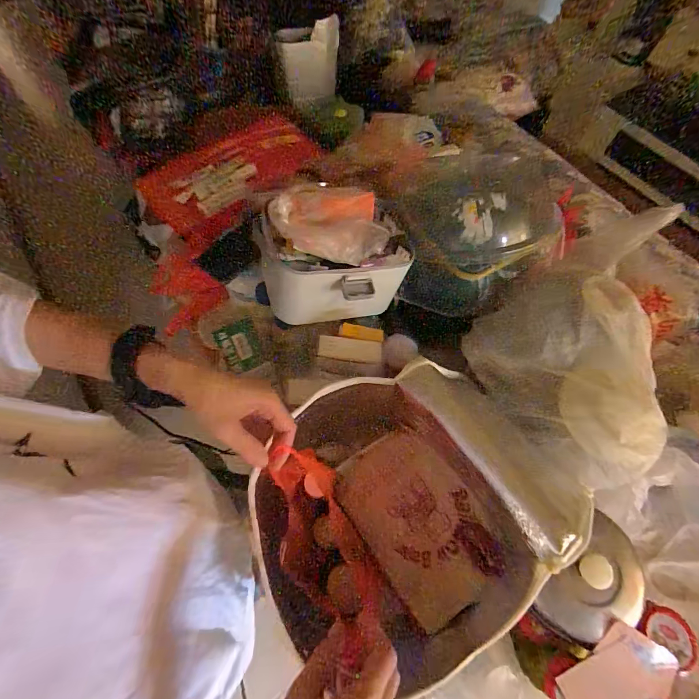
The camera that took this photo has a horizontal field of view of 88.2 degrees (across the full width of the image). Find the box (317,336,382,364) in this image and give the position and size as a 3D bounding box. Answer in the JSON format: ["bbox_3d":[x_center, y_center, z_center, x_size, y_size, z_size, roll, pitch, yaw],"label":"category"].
[{"bbox_3d":[0.000,0.001,0.589,0.101,0.010,0.038,5,83,-3],"label":"box"}]

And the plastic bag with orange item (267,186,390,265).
[{"bbox_3d":[-0.026,-0.166,0.472,0.149,0.072,0.052,9,64,2],"label":"plastic bag with orange item"}]

